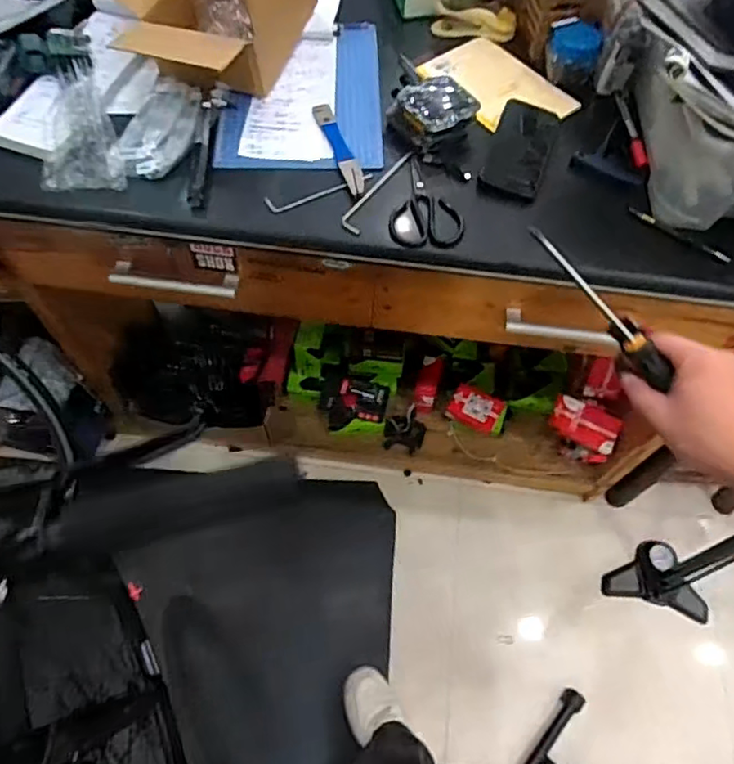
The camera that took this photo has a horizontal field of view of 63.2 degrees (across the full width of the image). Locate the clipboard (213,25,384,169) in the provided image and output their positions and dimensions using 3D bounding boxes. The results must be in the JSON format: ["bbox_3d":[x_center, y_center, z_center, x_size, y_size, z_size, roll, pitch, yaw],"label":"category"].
[{"bbox_3d":[-0.091,-0.409,0.851,0.219,0.010,0.301,0,61,-2],"label":"clipboard"}]

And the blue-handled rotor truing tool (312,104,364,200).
[{"bbox_3d":[-0.036,-0.313,0.798,0.026,0.005,0.179,-17,63,-11],"label":"blue-handled rotor truing tool"}]

